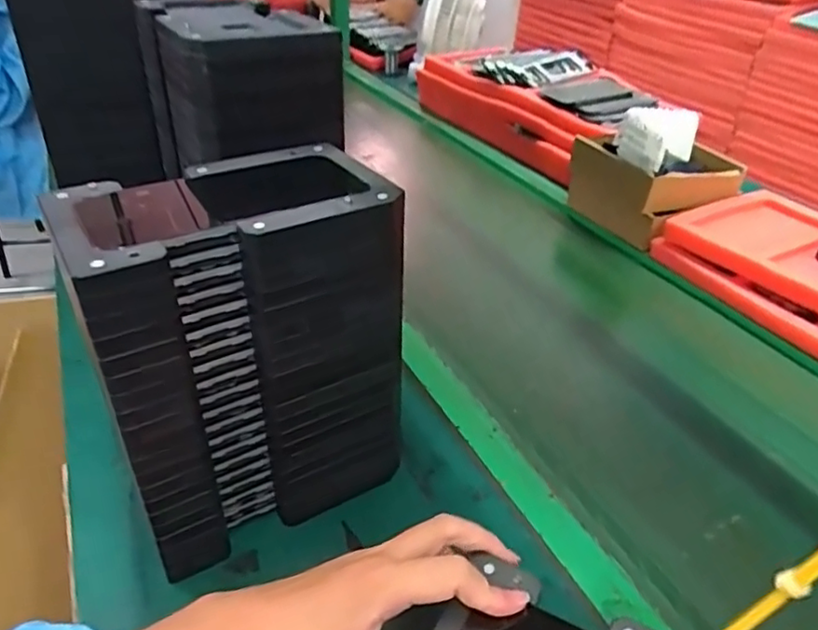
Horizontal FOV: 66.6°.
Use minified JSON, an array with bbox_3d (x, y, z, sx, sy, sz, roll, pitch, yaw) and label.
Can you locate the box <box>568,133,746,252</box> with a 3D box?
[{"bbox_3d":[0.340,-0.184,0.889,0.152,0.107,0.176,-14,37,-22],"label":"box"}]

